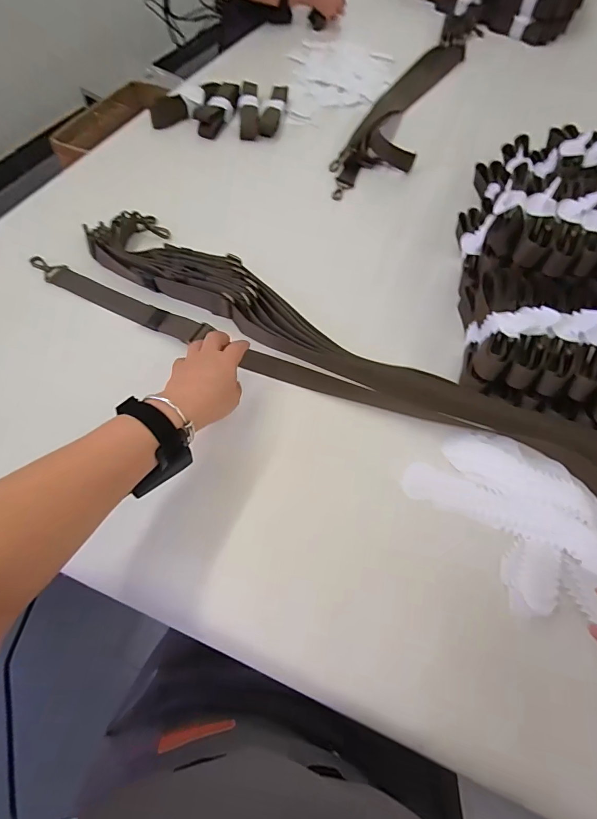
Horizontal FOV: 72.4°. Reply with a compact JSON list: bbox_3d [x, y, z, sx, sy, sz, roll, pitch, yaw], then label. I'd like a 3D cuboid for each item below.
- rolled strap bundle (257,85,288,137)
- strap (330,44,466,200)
[{"bbox_3d":[-0.052,-0.680,0.927,0.038,0.031,0.187,10,60,3],"label":"rolled strap bundle"},{"bbox_3d":[0.272,-0.738,0.966,0.151,0.043,0.817,22,62,11],"label":"strap"}]

